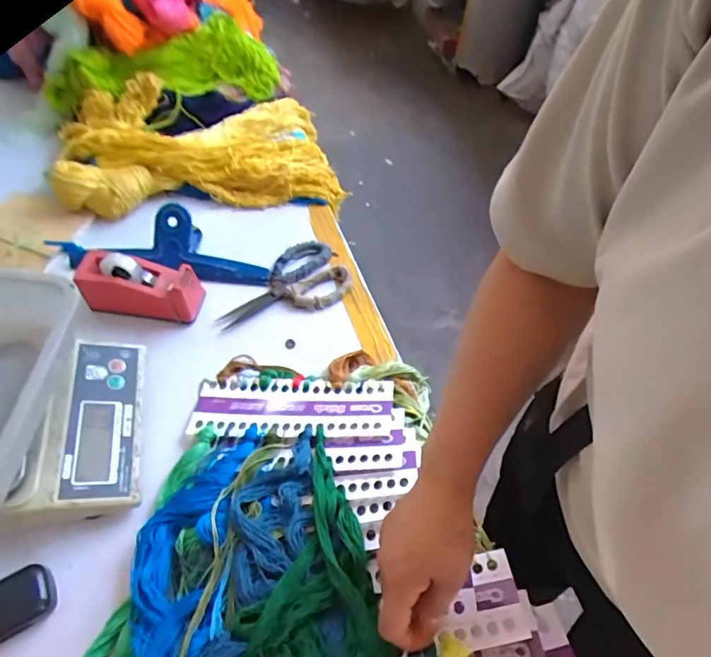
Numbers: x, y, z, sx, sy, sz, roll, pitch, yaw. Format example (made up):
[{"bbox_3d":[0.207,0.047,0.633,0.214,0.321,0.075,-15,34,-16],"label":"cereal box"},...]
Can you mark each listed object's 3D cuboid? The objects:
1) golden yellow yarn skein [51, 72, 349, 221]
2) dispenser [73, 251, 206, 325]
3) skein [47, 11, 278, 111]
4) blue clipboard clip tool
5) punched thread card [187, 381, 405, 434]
[{"bbox_3d":[-0.261,-0.323,0.834,0.466,0.085,0.276,-2,55,-5],"label":"golden yellow yarn skein"},{"bbox_3d":[-0.289,-0.057,0.656,0.164,0.071,0.059,9,55,3],"label":"dispenser"},{"bbox_3d":[-0.350,-0.476,0.895,0.419,0.110,0.098,-15,57,-13],"label":"skein"},{"bbox_3d":[-0.248,-0.128,0.708,0.271,0.061,0.092,9,55,3],"label":"blue clipboard clip tool"},{"bbox_3d":[-0.072,0.095,0.578,0.250,0.009,0.071,-2,42,7],"label":"punched thread card"}]

